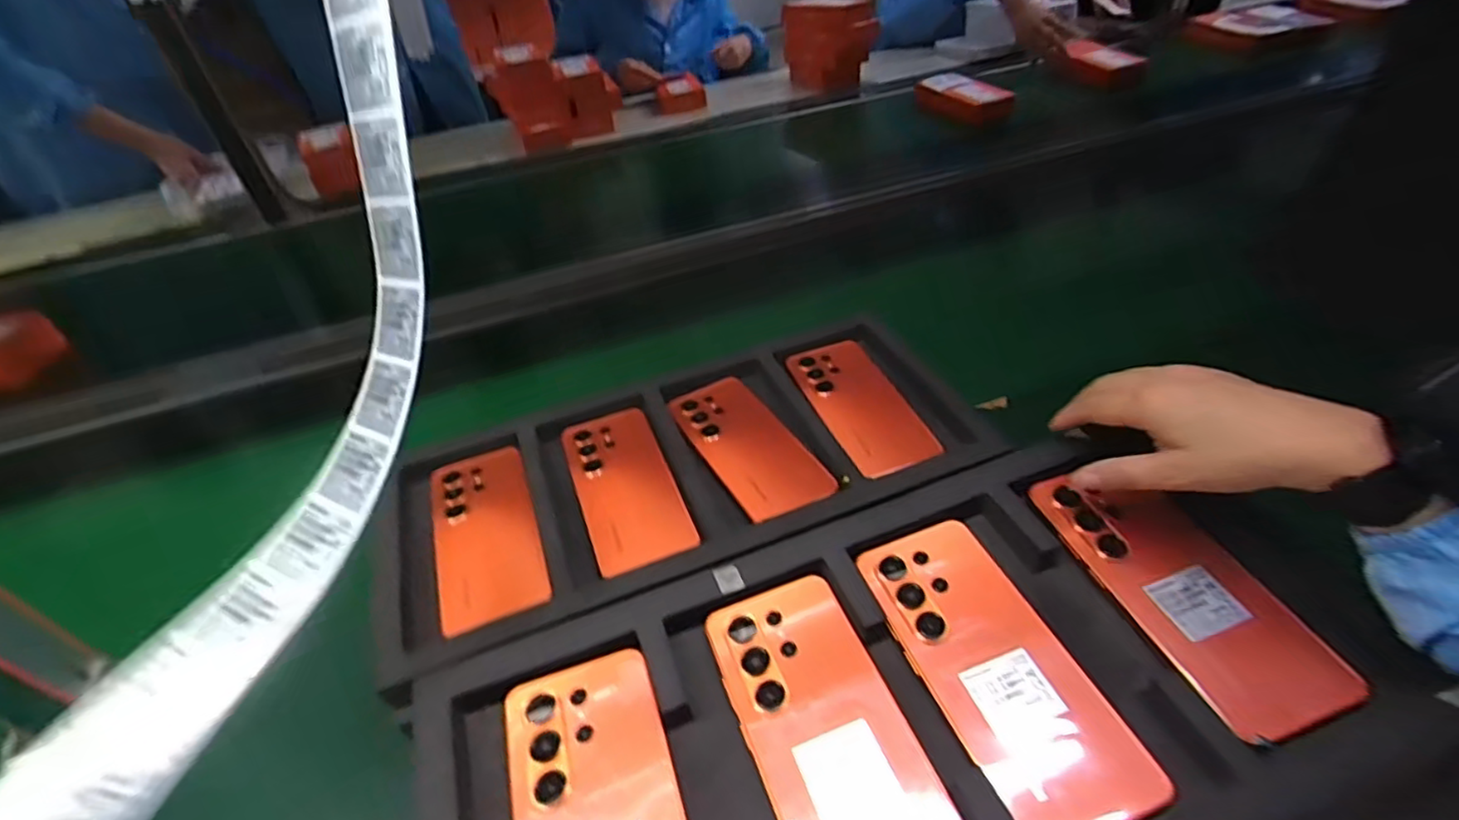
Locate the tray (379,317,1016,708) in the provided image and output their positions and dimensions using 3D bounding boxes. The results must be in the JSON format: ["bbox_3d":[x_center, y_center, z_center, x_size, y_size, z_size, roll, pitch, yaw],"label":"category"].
[{"bbox_3d":[-0.035,0.044,0.553,0.476,0.024,0.217,-19,44,-15],"label":"tray"}]

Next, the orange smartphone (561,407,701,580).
[{"bbox_3d":[-0.087,0.061,0.550,0.078,0.008,0.166,-17,44,-13],"label":"orange smartphone"}]

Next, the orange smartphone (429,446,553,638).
[{"bbox_3d":[-0.193,0.094,0.521,0.078,0.008,0.170,-18,44,-14],"label":"orange smartphone"}]

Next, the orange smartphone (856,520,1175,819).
[{"bbox_3d":[0.142,0.133,0.352,0.077,0.007,0.170,-18,44,-14],"label":"orange smartphone"}]

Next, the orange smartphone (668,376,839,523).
[{"bbox_3d":[0.014,0.026,0.568,0.077,0.007,0.175,-23,45,-18],"label":"orange smartphone"}]

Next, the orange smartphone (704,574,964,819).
[{"bbox_3d":[0.051,0.163,0.328,0.077,0.011,0.167,-17,44,-13],"label":"orange smartphone"}]

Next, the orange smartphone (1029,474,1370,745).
[{"bbox_3d":[0.257,0.097,0.378,0.082,0.011,0.169,-19,45,-14],"label":"orange smartphone"}]

